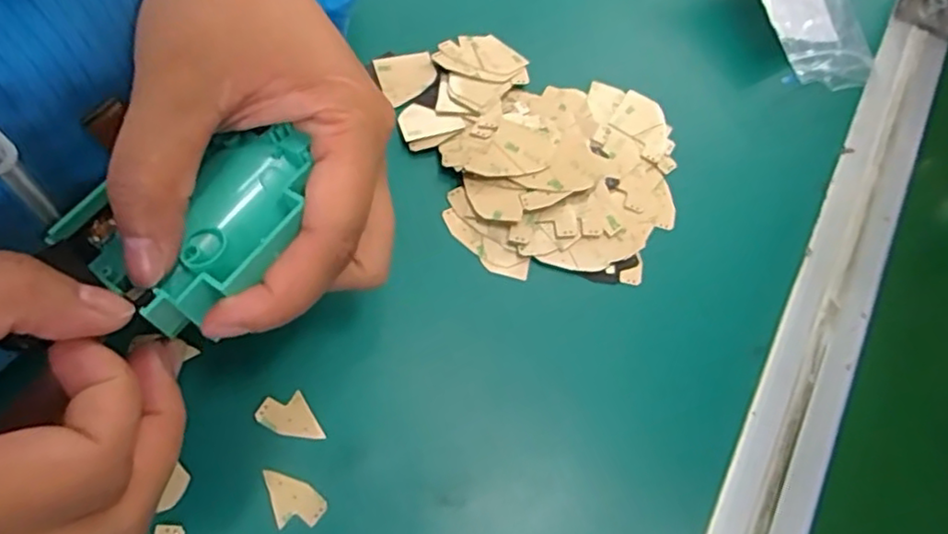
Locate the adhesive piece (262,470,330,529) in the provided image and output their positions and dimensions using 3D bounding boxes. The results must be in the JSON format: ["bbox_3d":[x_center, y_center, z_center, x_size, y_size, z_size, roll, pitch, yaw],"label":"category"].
[{"bbox_3d":[-0.066,0.085,0.242,0.018,0.004,0.023,-19,74,-11],"label":"adhesive piece"}]

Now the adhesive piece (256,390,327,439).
[{"bbox_3d":[-0.071,0.057,0.255,0.026,0.004,0.016,7,70,-4],"label":"adhesive piece"}]

